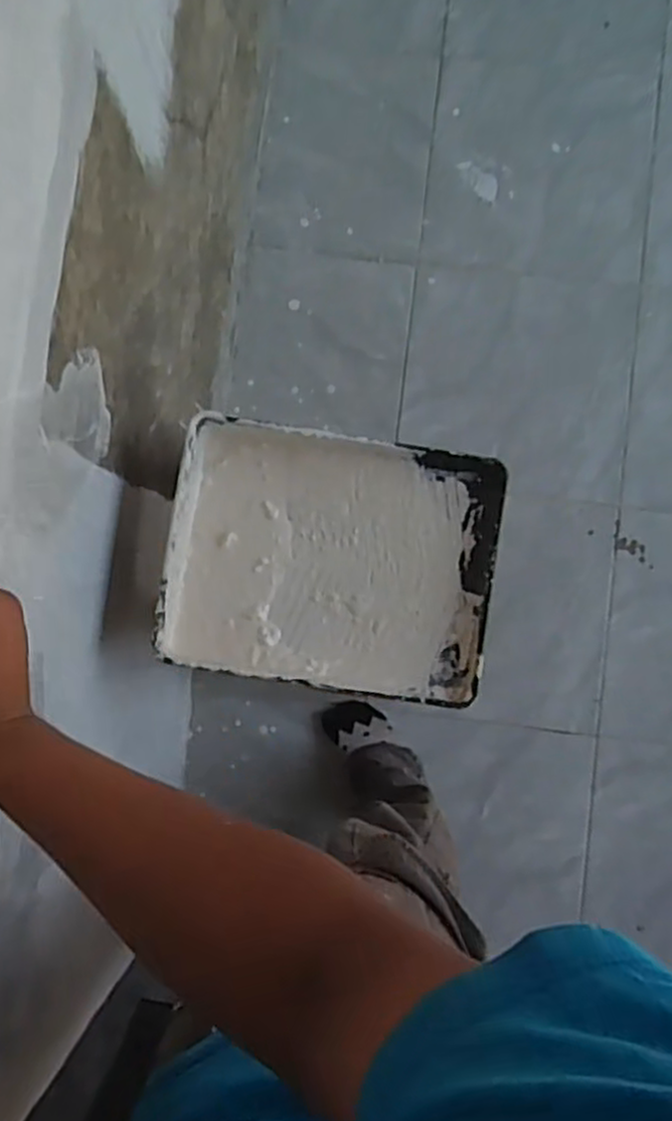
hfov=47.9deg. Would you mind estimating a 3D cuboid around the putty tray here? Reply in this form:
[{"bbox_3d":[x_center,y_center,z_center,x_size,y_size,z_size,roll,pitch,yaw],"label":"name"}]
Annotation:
[{"bbox_3d":[-0.004,0.001,0.842,0.353,0.066,0.275,9,86,2],"label":"putty tray"}]

